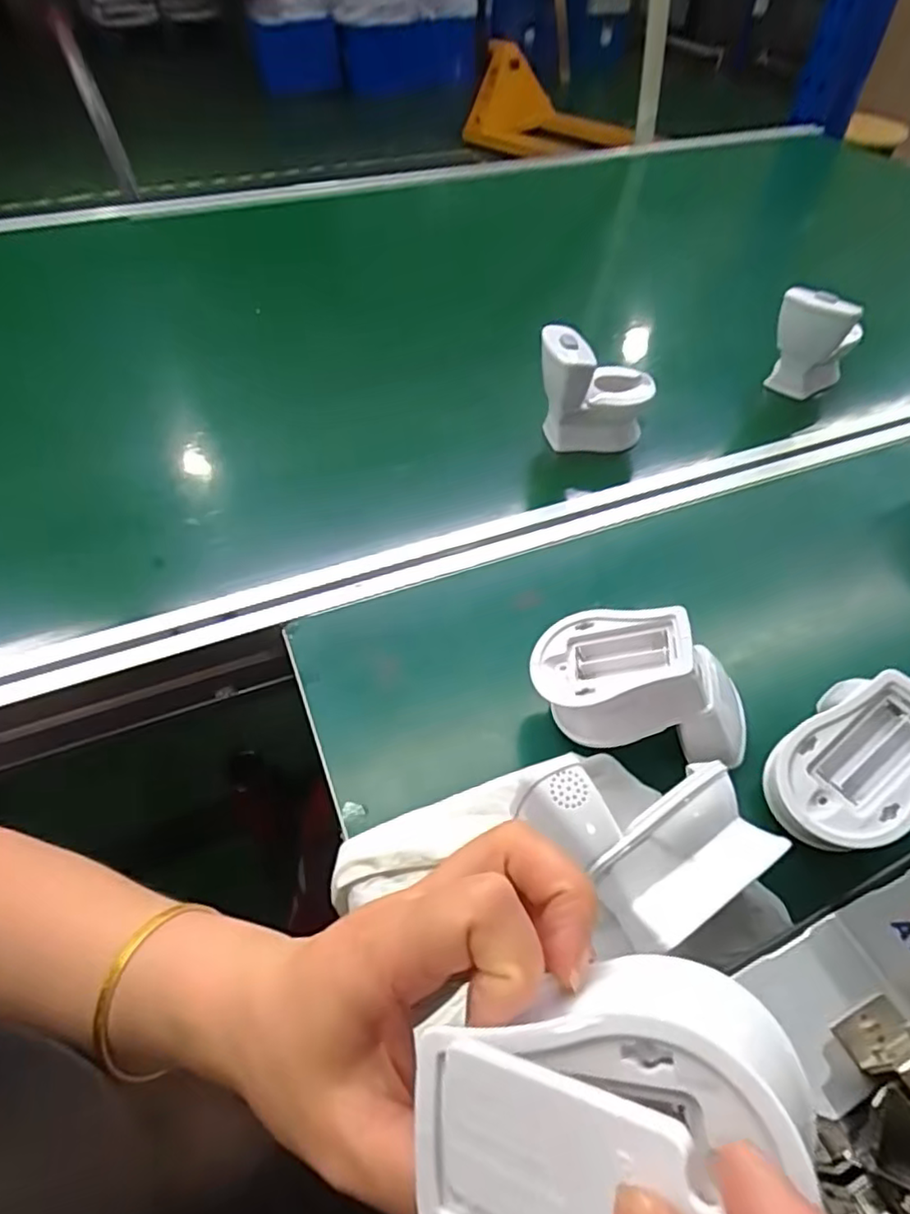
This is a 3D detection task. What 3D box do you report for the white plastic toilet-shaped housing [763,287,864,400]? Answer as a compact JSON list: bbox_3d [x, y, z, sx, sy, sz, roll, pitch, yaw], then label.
[{"bbox_3d":[0.355,-0.262,0.626,0.081,0.095,0.056,24,53,21],"label":"white plastic toilet-shaped housing"}]

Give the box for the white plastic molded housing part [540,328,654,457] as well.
[{"bbox_3d":[0.123,-0.195,0.572,0.093,0.104,0.058,-15,50,-12],"label":"white plastic molded housing part"}]

